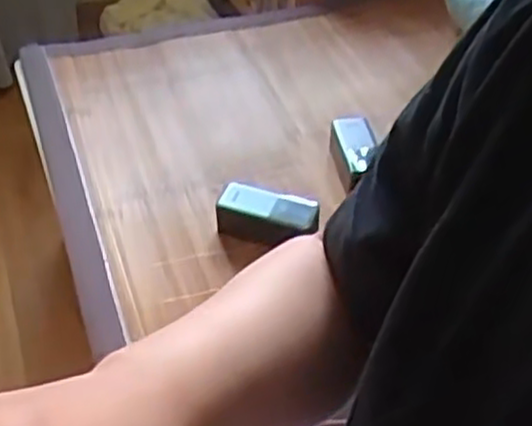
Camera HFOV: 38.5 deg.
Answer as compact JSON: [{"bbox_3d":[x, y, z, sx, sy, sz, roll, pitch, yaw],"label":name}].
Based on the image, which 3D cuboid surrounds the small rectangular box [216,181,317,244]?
[{"bbox_3d":[0.003,0.005,1.045,0.136,0.054,0.063,10,43,10],"label":"small rectangular box"}]

